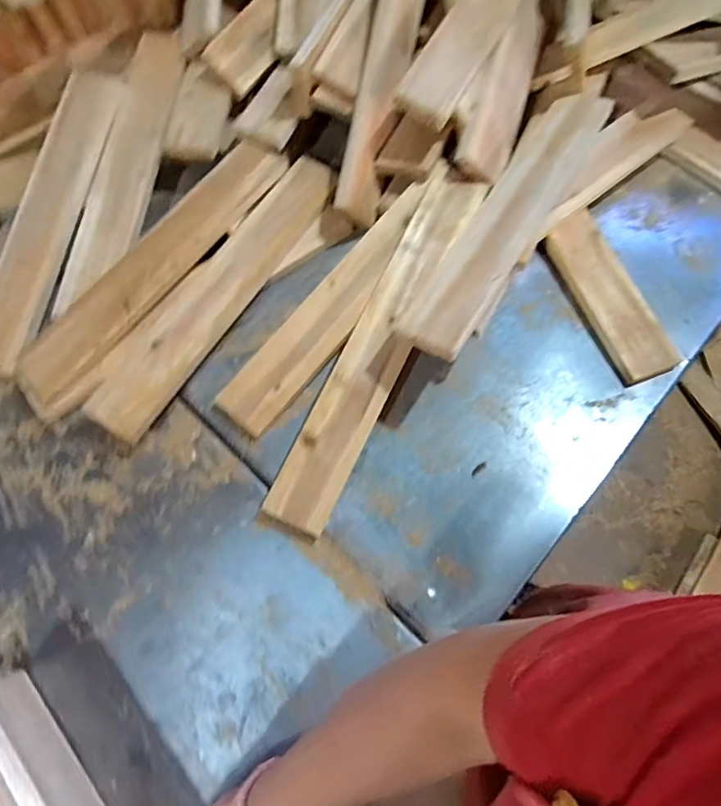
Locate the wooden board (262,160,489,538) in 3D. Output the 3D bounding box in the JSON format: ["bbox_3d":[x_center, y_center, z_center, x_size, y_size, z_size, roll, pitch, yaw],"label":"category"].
[{"bbox_3d":[0.032,-0.090,0.647,0.081,0.027,0.534,25,77,0],"label":"wooden board"}]

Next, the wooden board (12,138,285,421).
[{"bbox_3d":[-0.292,-0.200,0.699,0.103,0.021,0.492,32,73,11],"label":"wooden board"}]

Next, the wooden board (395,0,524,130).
[{"bbox_3d":[0.210,-0.631,0.746,0.081,0.031,0.556,32,71,-10],"label":"wooden board"}]

